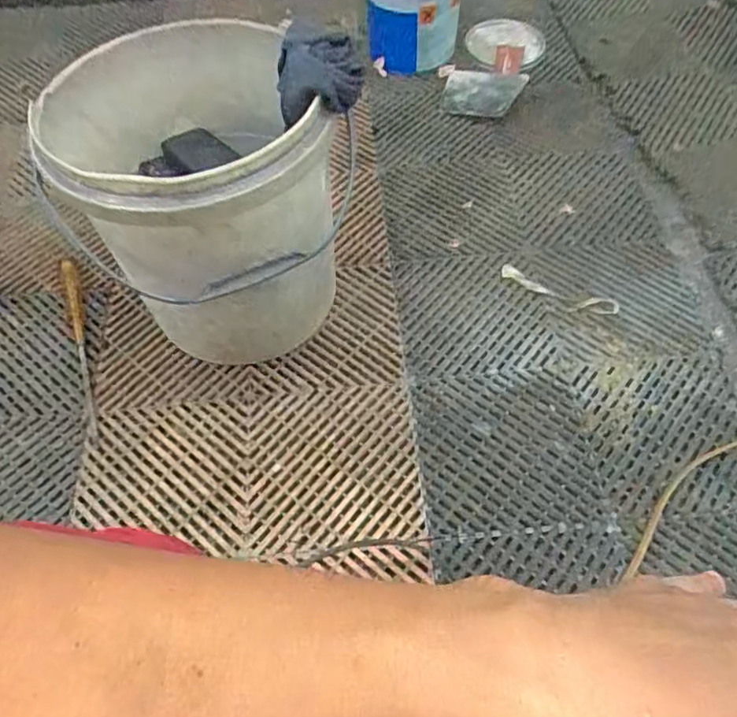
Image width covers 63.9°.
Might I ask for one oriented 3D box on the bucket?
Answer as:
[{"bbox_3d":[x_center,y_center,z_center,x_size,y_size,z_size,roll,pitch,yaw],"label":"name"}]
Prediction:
[{"bbox_3d":[-0.189,-0.182,0.681,0.280,0.351,0.289,-32,63,-17],"label":"bucket"}]

